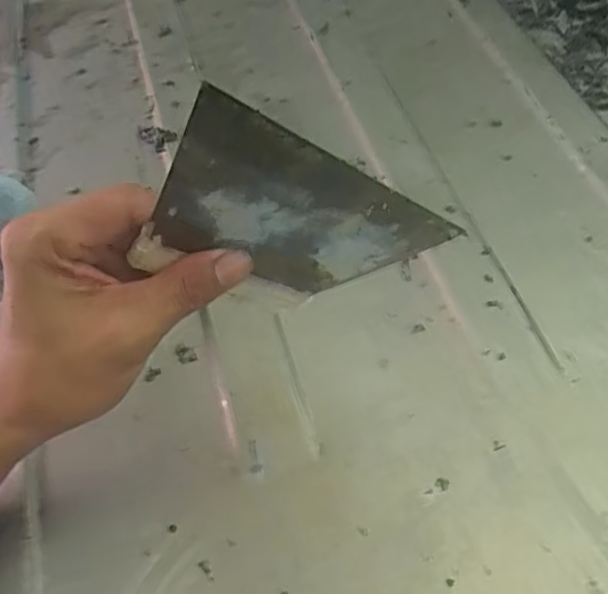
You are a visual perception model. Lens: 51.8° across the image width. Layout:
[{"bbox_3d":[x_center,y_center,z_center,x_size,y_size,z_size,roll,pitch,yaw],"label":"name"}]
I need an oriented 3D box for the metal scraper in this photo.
[{"bbox_3d":[-0.011,-0.028,0.274,0.131,0.094,0.004,20,49,-39],"label":"metal scraper"}]

